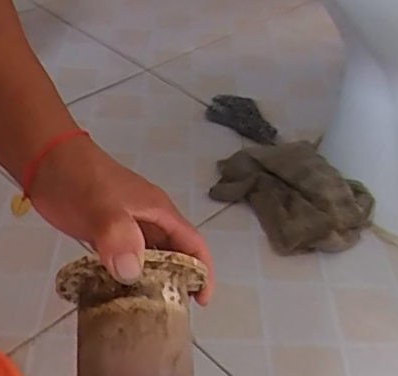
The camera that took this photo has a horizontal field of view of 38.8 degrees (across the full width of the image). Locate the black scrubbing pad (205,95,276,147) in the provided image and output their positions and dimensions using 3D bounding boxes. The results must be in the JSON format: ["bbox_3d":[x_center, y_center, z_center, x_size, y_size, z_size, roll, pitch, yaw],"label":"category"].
[{"bbox_3d":[0.057,-0.100,0.784,0.018,0.046,0.124,-2,23,-42],"label":"black scrubbing pad"}]

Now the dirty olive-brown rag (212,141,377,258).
[{"bbox_3d":[0.106,0.002,0.660,0.129,0.052,0.186,-25,49,-31],"label":"dirty olive-brown rag"}]

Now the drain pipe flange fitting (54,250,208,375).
[{"bbox_3d":[-0.038,0.083,0.328,0.085,0.075,0.090,0,62,-10],"label":"drain pipe flange fitting"}]

